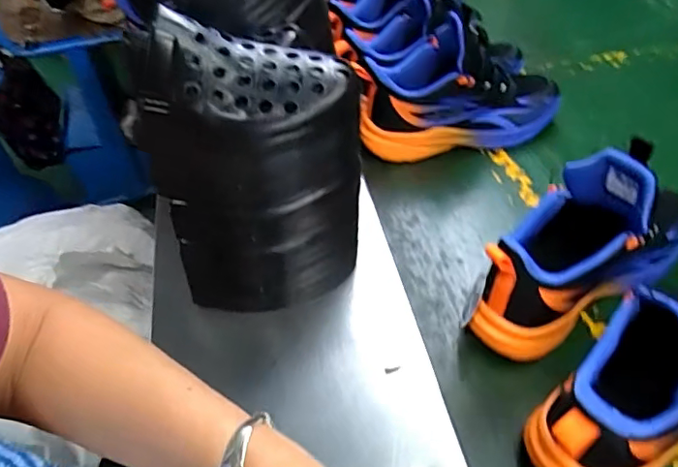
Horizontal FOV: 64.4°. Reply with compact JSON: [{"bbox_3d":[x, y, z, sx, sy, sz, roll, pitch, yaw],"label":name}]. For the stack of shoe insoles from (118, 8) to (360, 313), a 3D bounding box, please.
[{"bbox_3d":[-0.061,-0.044,0.434,0.151,0.230,0.102,3,48,8],"label":"stack of shoe insoles"}]

